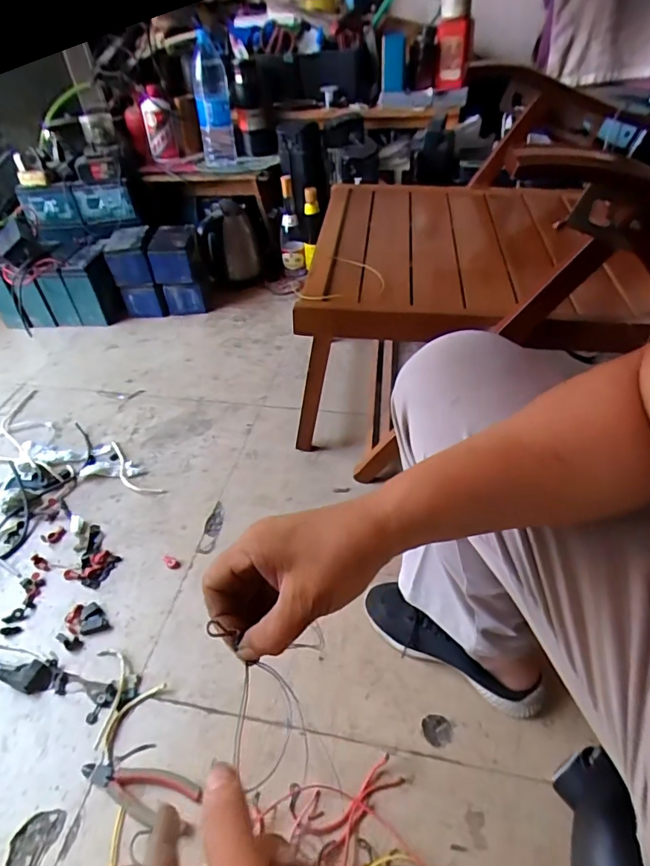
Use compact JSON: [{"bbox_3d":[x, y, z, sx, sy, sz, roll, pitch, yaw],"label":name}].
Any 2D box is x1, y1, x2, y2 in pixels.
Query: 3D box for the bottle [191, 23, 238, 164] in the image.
[{"bbox_3d":[-0.274,-0.797,1.230,0.088,0.266,0.083,-11,45,-6],"label":"bottle"}]

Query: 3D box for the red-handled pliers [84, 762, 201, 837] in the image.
[{"bbox_3d":[-0.219,0.421,0.586,0.148,0.008,0.053,4,45,9],"label":"red-handled pliers"}]

